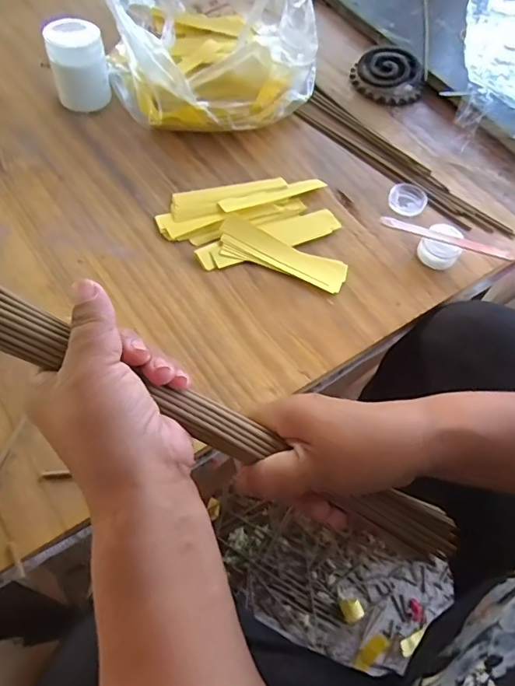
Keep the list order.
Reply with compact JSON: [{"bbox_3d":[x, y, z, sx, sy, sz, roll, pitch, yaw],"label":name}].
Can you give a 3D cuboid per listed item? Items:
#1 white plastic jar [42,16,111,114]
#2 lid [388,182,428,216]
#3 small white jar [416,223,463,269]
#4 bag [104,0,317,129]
[{"bbox_3d":[-0.183,-0.284,0.507,0.057,0.071,0.052,-11,62,-13],"label":"white plastic jar"},{"bbox_3d":[0.153,-0.148,0.498,0.035,0.006,0.042,37,63,14],"label":"lid"},{"bbox_3d":[0.171,-0.090,0.458,0.036,0.028,0.031,27,62,10],"label":"small white jar"},{"bbox_3d":[-0.049,-0.343,0.529,0.219,0.102,0.244,-11,62,-13],"label":"bag"}]

